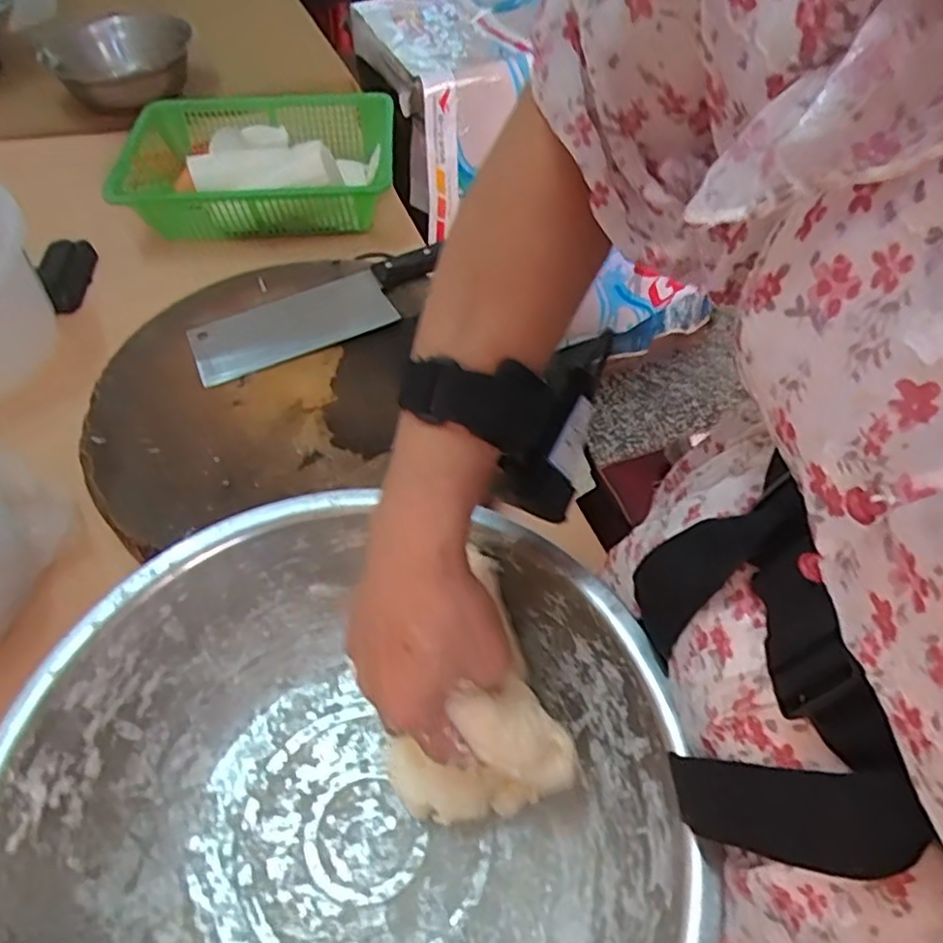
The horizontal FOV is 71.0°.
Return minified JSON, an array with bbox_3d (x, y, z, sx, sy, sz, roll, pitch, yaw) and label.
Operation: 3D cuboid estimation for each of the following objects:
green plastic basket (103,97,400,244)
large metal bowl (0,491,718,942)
[{"bbox_3d":[-0.252,-0.358,0.786,0.318,0.078,0.236,-5,52,1],"label":"green plastic basket"},{"bbox_3d":[-0.069,0.175,0.357,0.326,0.111,0.313,1,54,-1],"label":"large metal bowl"}]

